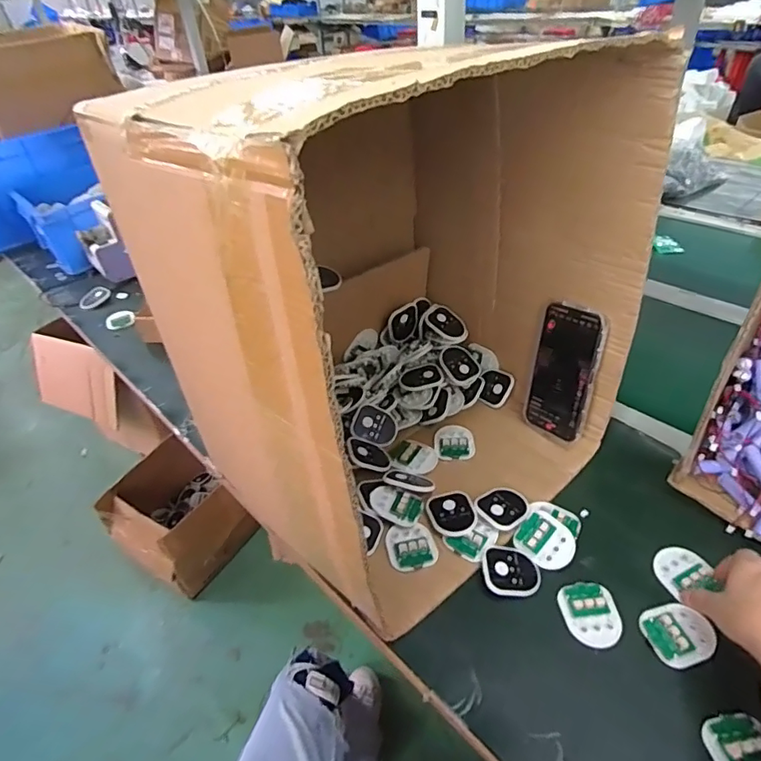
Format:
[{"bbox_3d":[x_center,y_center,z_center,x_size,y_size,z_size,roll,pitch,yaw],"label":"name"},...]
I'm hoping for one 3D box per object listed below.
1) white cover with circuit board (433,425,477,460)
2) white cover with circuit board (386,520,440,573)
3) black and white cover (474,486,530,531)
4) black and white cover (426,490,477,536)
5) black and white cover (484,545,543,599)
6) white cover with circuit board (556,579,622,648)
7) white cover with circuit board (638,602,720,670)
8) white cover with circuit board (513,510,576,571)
[{"bbox_3d":[0.095,0.078,0.651,0.050,0.008,0.052,-2,40,4],"label":"white cover with circuit board"},{"bbox_3d":[0.033,0.170,0.535,0.051,0.005,0.055,-9,40,-4],"label":"white cover with circuit board"},{"bbox_3d":[0.135,0.137,0.562,0.058,0.005,0.050,-31,46,-27],"label":"black and white cover"},{"bbox_3d":[0.077,0.144,0.560,0.050,0.006,0.058,-10,40,-5],"label":"black and white cover"},{"bbox_3d":[0.131,0.190,0.512,0.055,0.010,0.055,5,47,-8],"label":"black and white cover"},{"bbox_3d":[0.196,0.215,0.475,0.050,0.006,0.059,-7,40,-2],"label":"white cover with circuit board"},{"bbox_3d":[0.265,0.224,0.454,0.055,0.007,0.050,-17,41,-14],"label":"white cover with circuit board"},{"bbox_3d":[0.173,0.166,0.533,0.050,0.012,0.058,-45,63,-11],"label":"white cover with circuit board"}]

